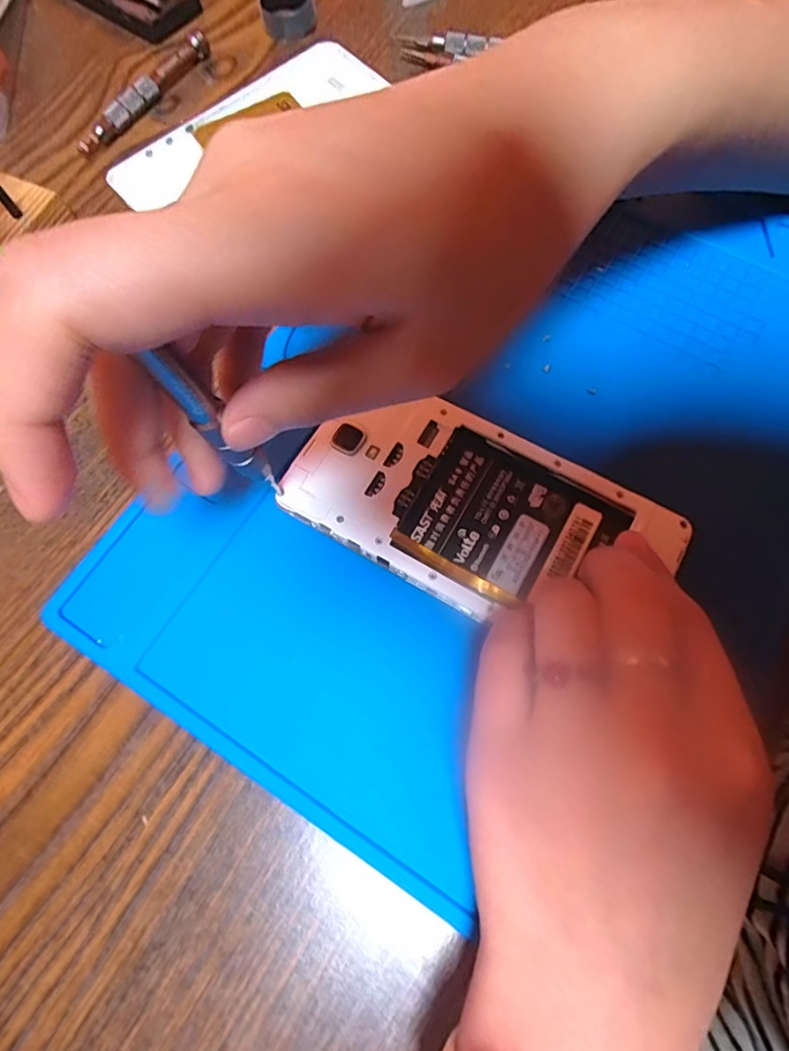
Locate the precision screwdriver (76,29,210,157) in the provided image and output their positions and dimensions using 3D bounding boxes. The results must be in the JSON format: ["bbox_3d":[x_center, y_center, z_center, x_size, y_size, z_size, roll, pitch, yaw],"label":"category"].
[{"bbox_3d":[-0.129,-0.225,0.267,0.008,0.011,0.093,33,76,11],"label":"precision screwdriver"}]

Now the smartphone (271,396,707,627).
[{"bbox_3d":[0.031,-0.005,0.189,0.133,0.006,0.070,28,75,10],"label":"smartphone"}]

